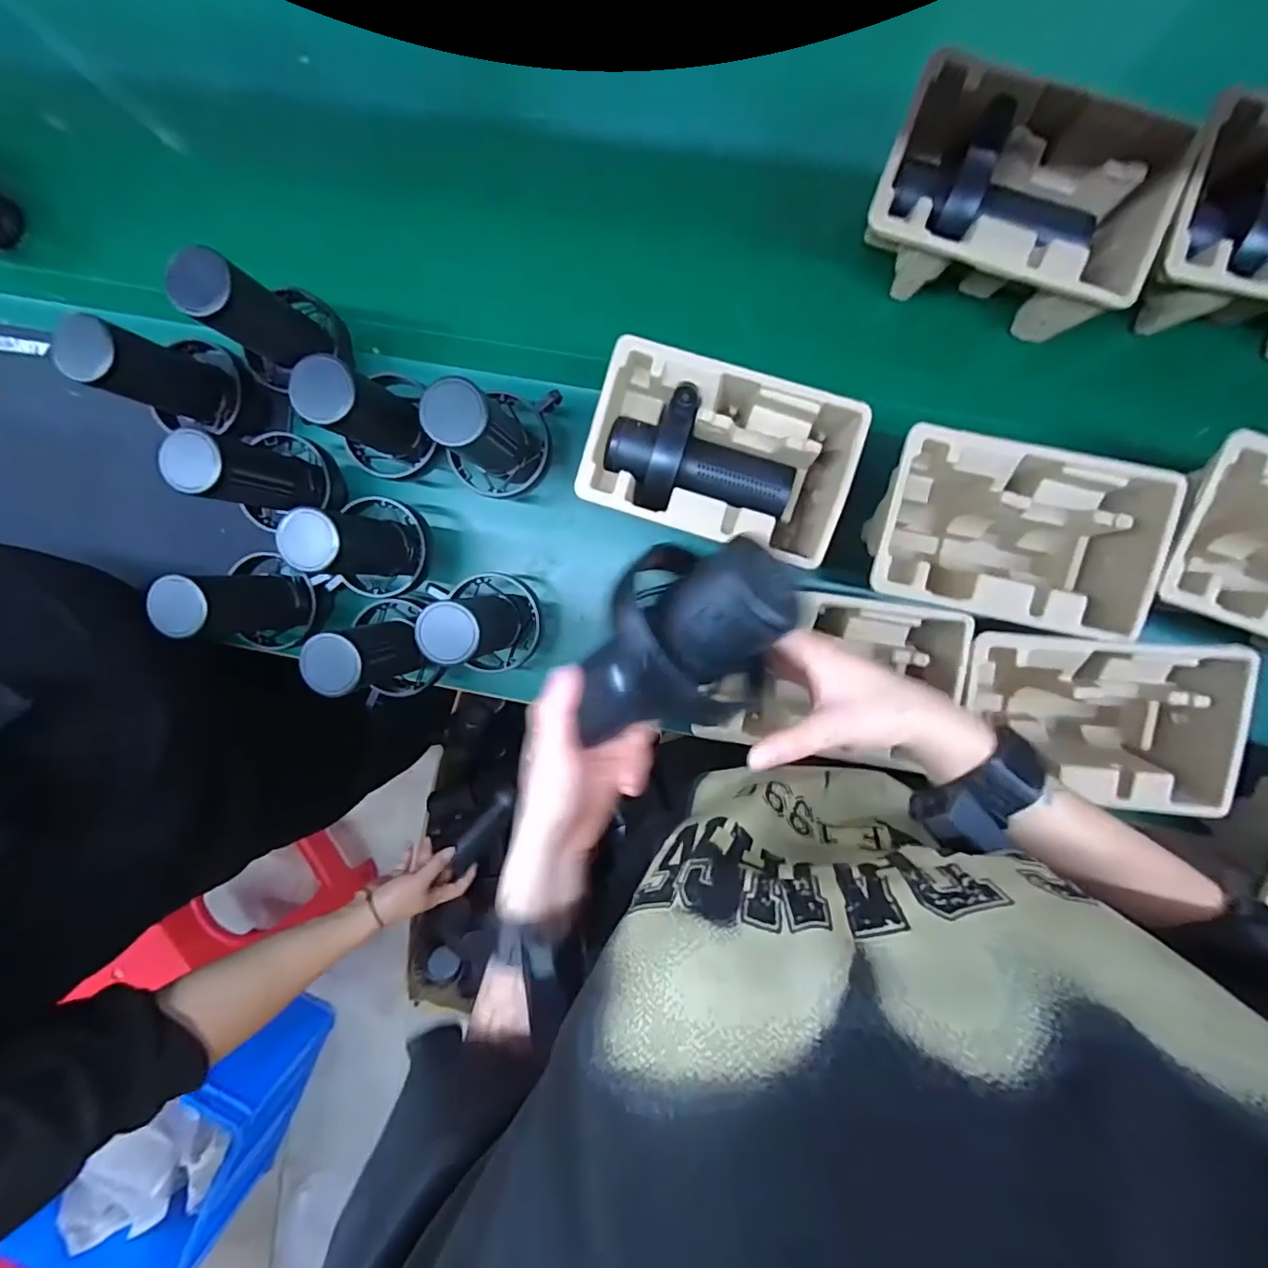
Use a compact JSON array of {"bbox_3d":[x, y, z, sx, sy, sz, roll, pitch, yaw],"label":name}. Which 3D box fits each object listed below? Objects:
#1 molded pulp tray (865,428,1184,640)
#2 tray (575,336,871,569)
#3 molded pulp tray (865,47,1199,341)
[{"bbox_3d":[0.330,-0.090,0.505,0.225,0.099,0.143,12,98,3],"label":"molded pulp tray"},{"bbox_3d":[0.078,-0.159,0.519,0.226,0.097,0.147,17,98,3],"label":"tray"},{"bbox_3d":[0.322,-0.370,0.487,0.221,0.096,0.146,19,98,2],"label":"molded pulp tray"}]

